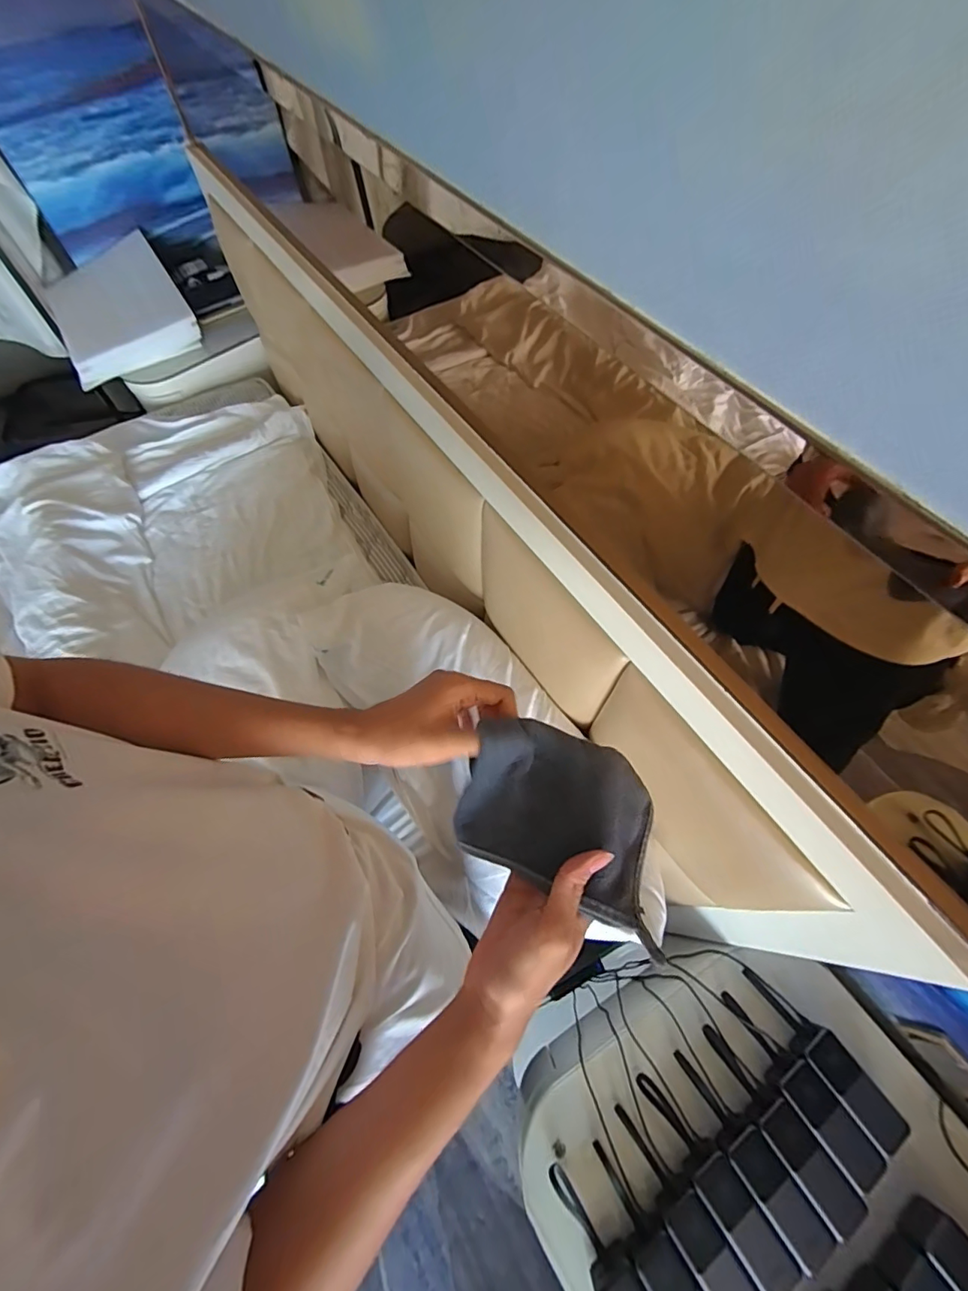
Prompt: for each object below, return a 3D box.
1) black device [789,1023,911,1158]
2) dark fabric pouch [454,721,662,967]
[{"bbox_3d":[0.512,0.612,0.673,0.056,0.030,0.139,-31,53,-14],"label":"black device"},{"bbox_3d":[0.052,0.116,0.333,0.133,0.046,0.107,17,64,10],"label":"dark fabric pouch"}]

